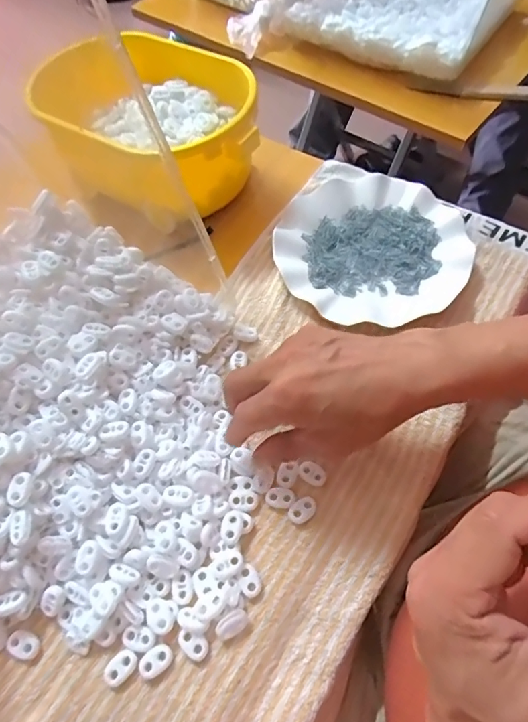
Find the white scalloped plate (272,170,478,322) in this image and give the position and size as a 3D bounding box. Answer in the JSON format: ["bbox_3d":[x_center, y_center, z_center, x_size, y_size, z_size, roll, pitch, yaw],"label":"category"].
[{"bbox_3d":[0.104,-0.114,0.460,0.184,0.020,0.179,-1,62,2],"label":"white scalloped plate"}]

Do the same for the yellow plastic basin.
[{"bbox_3d":[-0.103,-0.247,0.494,0.210,0.093,0.157,22,64,15],"label":"yellow plastic basin"}]

